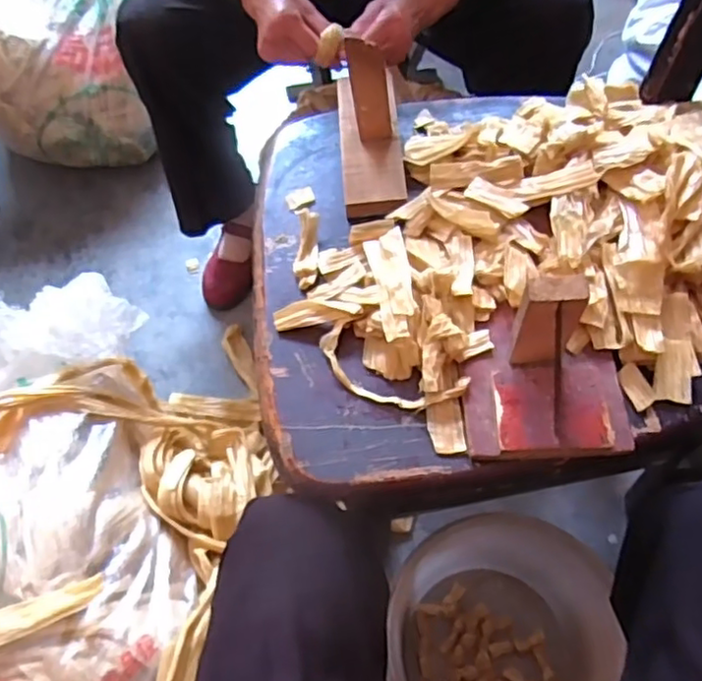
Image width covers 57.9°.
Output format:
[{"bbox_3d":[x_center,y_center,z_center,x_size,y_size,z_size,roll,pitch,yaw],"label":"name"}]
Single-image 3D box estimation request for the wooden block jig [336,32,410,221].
[{"bbox_3d":[0.017,-0.218,0.597,0.059,0.108,0.169,-5,61,1],"label":"wooden block jig"}]

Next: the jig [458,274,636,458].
[{"bbox_3d":[0.146,0.011,0.458,0.117,0.099,0.117,-1,61,3],"label":"jig"}]

